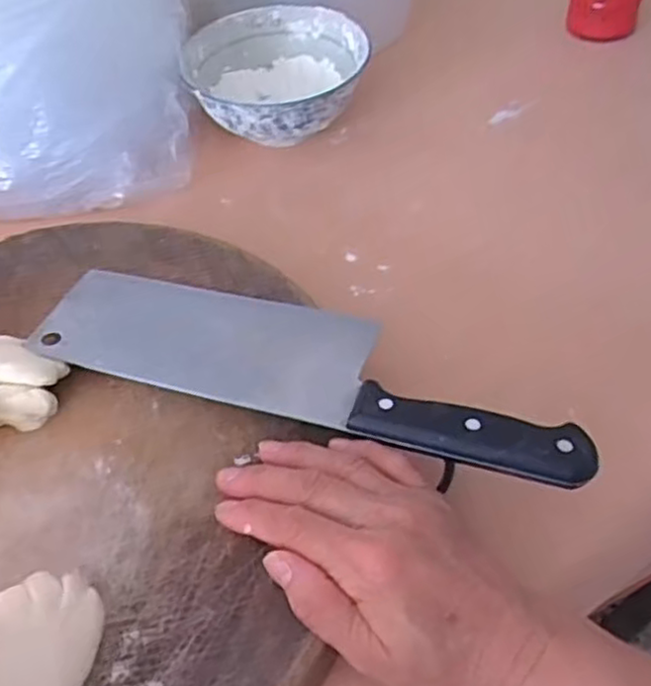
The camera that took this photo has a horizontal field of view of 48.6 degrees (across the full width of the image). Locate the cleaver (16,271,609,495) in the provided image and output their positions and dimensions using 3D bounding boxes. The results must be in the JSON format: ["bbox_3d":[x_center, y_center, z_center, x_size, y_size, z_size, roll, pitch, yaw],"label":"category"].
[{"bbox_3d":[-0.012,0.008,0.376,0.288,0.016,0.078,11,51,15],"label":"cleaver"}]

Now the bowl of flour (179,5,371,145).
[{"bbox_3d":[-0.038,-0.208,0.585,0.137,0.065,0.141,-3,49,3],"label":"bowl of flour"}]

